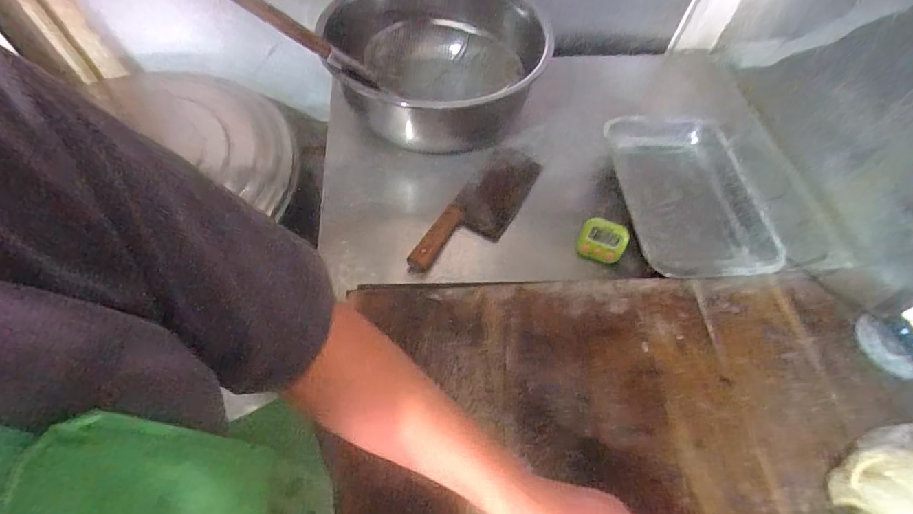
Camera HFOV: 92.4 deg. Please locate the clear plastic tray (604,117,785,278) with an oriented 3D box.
[{"bbox_3d":[0.363,-0.099,0.688,0.212,0.041,0.312,0,58,-3],"label":"clear plastic tray"}]

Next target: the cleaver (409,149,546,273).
[{"bbox_3d":[0.038,-0.075,0.675,0.087,0.029,0.285,31,62,15],"label":"cleaver"}]

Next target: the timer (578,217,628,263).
[{"bbox_3d":[0.209,-0.022,0.629,0.064,0.061,0.012,22,23,10],"label":"timer"}]

